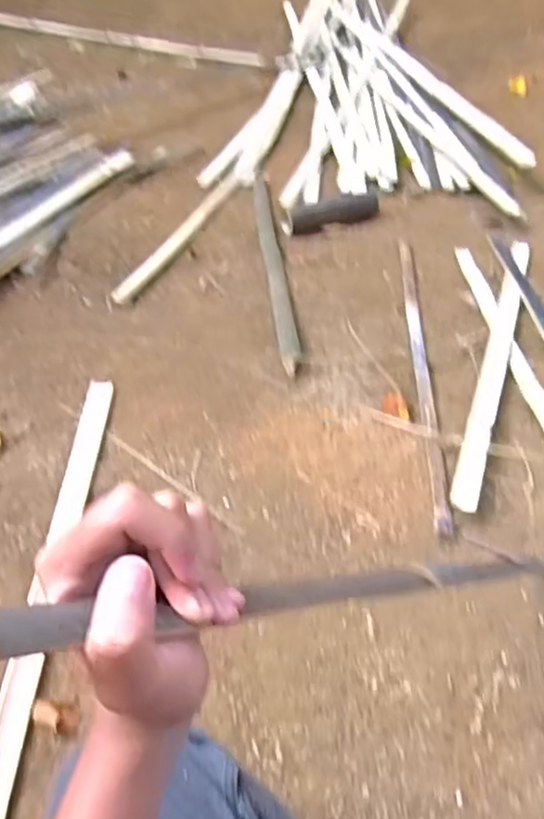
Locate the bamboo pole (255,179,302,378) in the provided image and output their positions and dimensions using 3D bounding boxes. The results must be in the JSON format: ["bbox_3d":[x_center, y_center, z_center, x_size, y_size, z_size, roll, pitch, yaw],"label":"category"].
[{"bbox_3d":[0.002,-0.364,1.575,0.045,0.040,0.888,-5,45,-2],"label":"bamboo pole"}]

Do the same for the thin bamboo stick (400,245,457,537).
[{"bbox_3d":[0.282,-0.122,1.305,0.028,0.023,0.902,2,45,4],"label":"thin bamboo stick"}]

